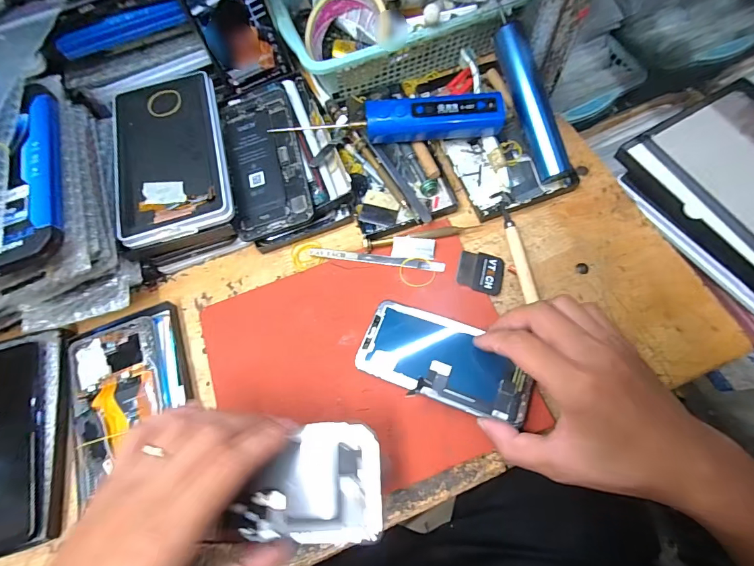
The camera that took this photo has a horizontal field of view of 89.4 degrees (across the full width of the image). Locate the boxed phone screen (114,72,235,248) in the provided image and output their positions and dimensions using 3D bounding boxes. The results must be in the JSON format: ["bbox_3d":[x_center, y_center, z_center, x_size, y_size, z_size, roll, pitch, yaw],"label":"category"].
[{"bbox_3d":[-0.200,-0.124,0.374,0.102,0.030,0.179,-16,68,-4],"label":"boxed phone screen"}]

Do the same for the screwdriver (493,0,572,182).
[{"bbox_3d":[0.144,-0.198,0.368,0.027,0.021,0.203,-18,89,-5],"label":"screwdriver"}]

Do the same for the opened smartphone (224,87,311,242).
[{"bbox_3d":[-0.114,-0.131,0.389,0.076,0.009,0.169,-15,75,4],"label":"opened smartphone"}]

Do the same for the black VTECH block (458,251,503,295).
[{"bbox_3d":[0.095,-0.011,0.348,0.040,0.004,0.038,11,71,9],"label":"black VTECH block"}]

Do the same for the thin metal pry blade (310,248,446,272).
[{"bbox_3d":[-0.001,-0.023,0.362,0.129,0.004,0.009,8,70,8],"label":"thin metal pry blade"}]

